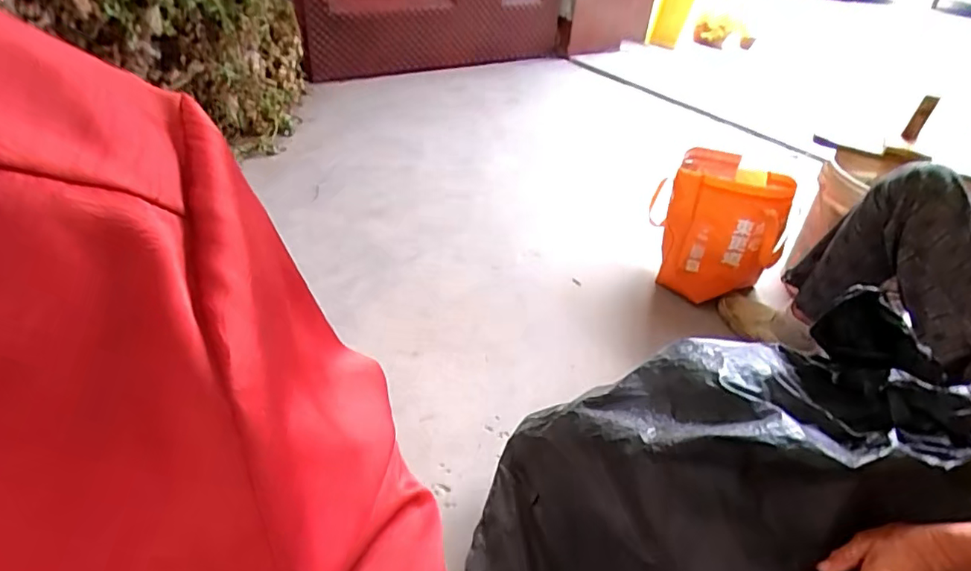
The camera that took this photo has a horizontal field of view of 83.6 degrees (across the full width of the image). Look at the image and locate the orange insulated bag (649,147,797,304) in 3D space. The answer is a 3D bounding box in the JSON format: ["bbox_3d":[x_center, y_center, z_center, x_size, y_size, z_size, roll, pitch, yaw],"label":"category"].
[{"bbox_3d":[0.552,-0.157,1.304,0.294,0.260,0.293,29,44,28],"label":"orange insulated bag"}]

